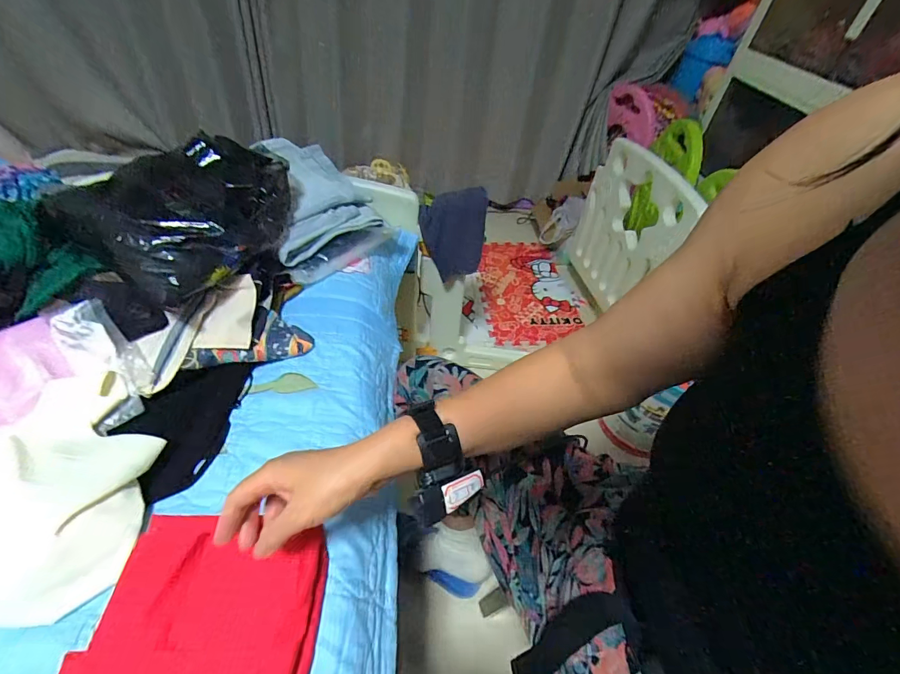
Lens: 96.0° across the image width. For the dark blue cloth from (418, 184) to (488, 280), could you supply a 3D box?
[{"bbox_3d":[0.010,-0.240,0.948,0.153,0.203,0.071,-9,47,-15],"label":"dark blue cloth"}]

